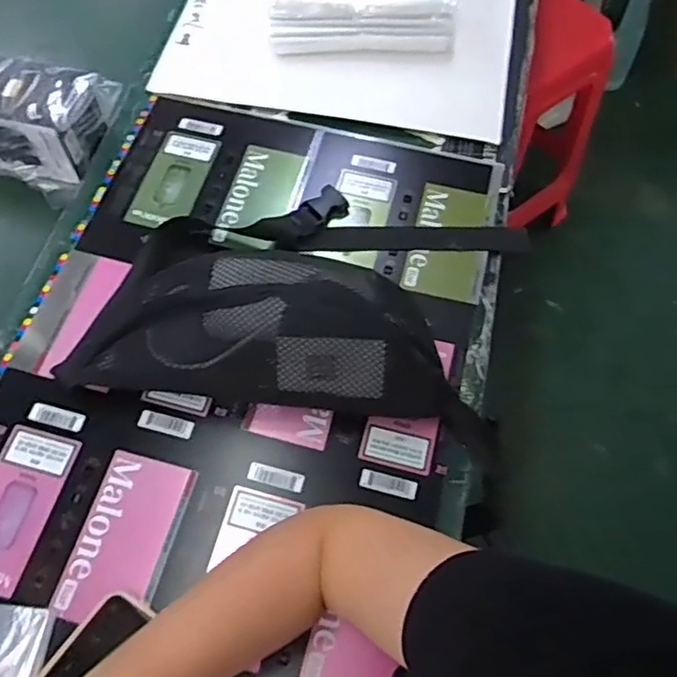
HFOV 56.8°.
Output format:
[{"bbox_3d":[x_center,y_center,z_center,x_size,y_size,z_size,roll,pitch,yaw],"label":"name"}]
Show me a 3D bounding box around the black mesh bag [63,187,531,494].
[{"bbox_3d":[-0.024,-0.044,0.506,0.345,0.079,0.226,11,64,2],"label":"black mesh bag"}]

